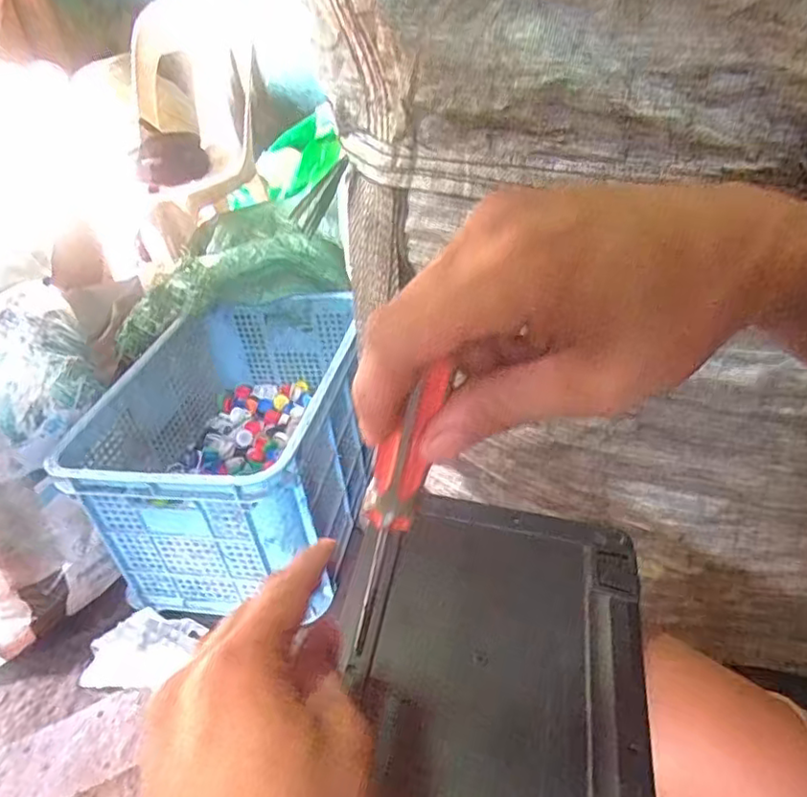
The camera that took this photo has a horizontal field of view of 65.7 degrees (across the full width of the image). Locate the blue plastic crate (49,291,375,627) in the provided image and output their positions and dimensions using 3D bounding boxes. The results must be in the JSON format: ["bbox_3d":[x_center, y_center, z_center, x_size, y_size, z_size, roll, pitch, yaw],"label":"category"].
[{"bbox_3d":[-0.268,0.074,1.101,0.375,0.286,0.511,0,35,10],"label":"blue plastic crate"}]

